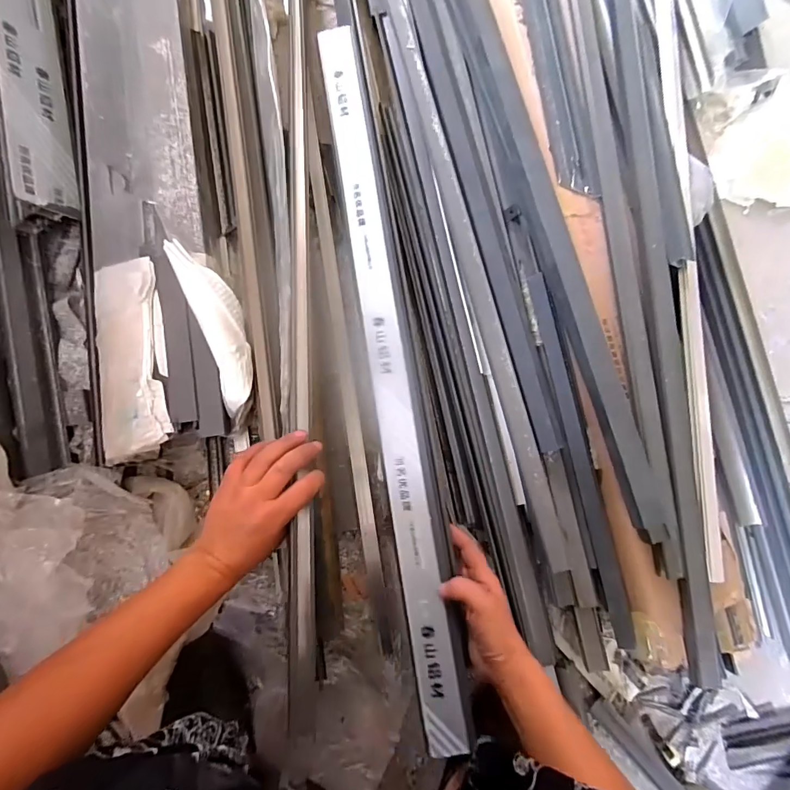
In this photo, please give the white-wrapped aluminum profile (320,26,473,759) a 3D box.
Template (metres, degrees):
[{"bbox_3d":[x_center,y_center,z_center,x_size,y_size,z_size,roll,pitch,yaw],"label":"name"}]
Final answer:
[{"bbox_3d":[-0.010,-0.060,0.505,0.049,0.013,0.847,-8,80,-7],"label":"white-wrapped aluminum profile"}]

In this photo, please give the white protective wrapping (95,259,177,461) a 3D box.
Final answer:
[{"bbox_3d":[-0.293,-0.039,0.470,0.076,0.016,0.212,-9,83,-7],"label":"white protective wrapping"}]

